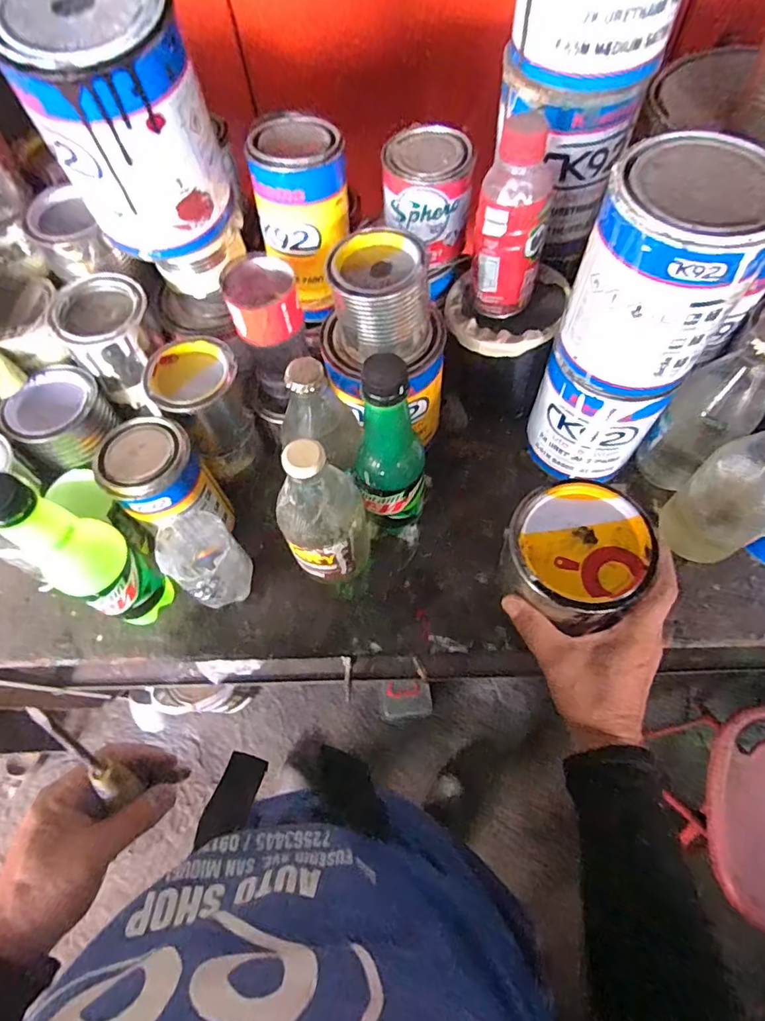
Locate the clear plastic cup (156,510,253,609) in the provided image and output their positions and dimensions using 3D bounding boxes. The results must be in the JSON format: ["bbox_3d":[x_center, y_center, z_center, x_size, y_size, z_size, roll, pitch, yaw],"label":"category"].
[{"bbox_3d":[-0.146,0.043,0.445,0.055,0.080,0.061,-41,72,-13],"label":"clear plastic cup"}]

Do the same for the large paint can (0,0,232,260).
[{"bbox_3d":[-0.164,-0.246,0.353,0.104,0.156,0.092,-22,68,-7],"label":"large paint can"}]

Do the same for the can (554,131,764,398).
[{"bbox_3d":[0.185,-0.161,0.355,0.101,0.126,0.103,22,70,11],"label":"can"}]

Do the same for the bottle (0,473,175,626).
[{"bbox_3d":[-0.218,0.036,0.386,0.051,0.191,0.053,31,72,14],"label":"bottle"}]

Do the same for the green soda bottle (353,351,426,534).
[{"bbox_3d":[0.005,-0.038,0.411,0.054,0.196,0.051,-1,67,2],"label":"green soda bottle"}]

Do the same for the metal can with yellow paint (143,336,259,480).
[{"bbox_3d":[-0.151,-0.090,0.462,0.072,0.100,0.075,-1,67,2],"label":"metal can with yellow paint"}]

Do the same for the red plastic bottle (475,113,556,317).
[{"bbox_3d":[0.098,-0.213,0.397,0.051,0.134,0.042,7,68,5],"label":"red plastic bottle"}]

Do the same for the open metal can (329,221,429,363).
[{"bbox_3d":[-0.001,-0.163,0.402,0.073,0.065,0.076,-2,67,2],"label":"open metal can"}]

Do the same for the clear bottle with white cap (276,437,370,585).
[{"bbox_3d":[-0.045,0.010,0.404,0.063,0.160,0.053,-7,67,-1],"label":"clear bottle with white cap"}]

